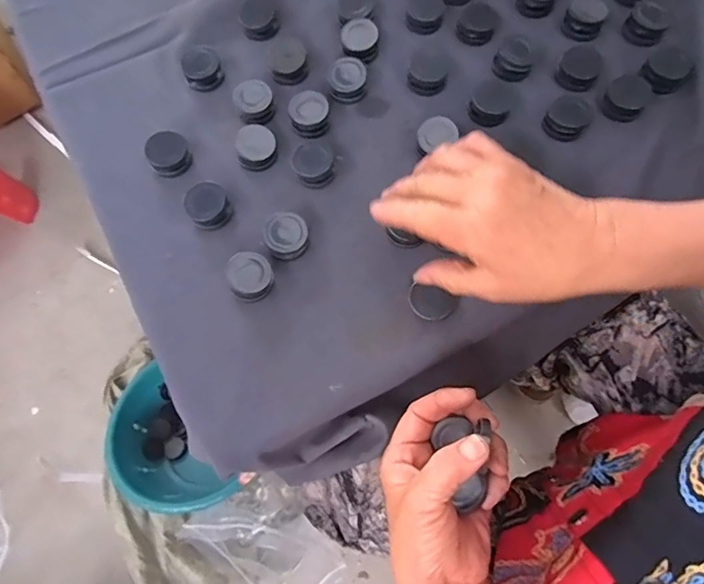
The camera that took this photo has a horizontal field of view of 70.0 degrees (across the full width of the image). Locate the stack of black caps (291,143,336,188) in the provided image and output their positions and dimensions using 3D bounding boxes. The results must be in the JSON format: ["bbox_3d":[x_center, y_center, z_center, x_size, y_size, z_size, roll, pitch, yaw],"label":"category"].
[{"bbox_3d":[-0.031,-0.101,0.401,0.031,0.019,0.028,-12,70,-4],"label":"stack of black caps"}]

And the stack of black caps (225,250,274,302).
[{"bbox_3d":[-0.076,-0.012,0.376,0.032,0.014,0.035,-22,71,-8],"label":"stack of black caps"}]

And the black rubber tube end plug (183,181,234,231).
[{"bbox_3d":[-0.112,-0.067,0.392,0.032,0.023,0.031,0,70,0],"label":"black rubber tube end plug"}]

